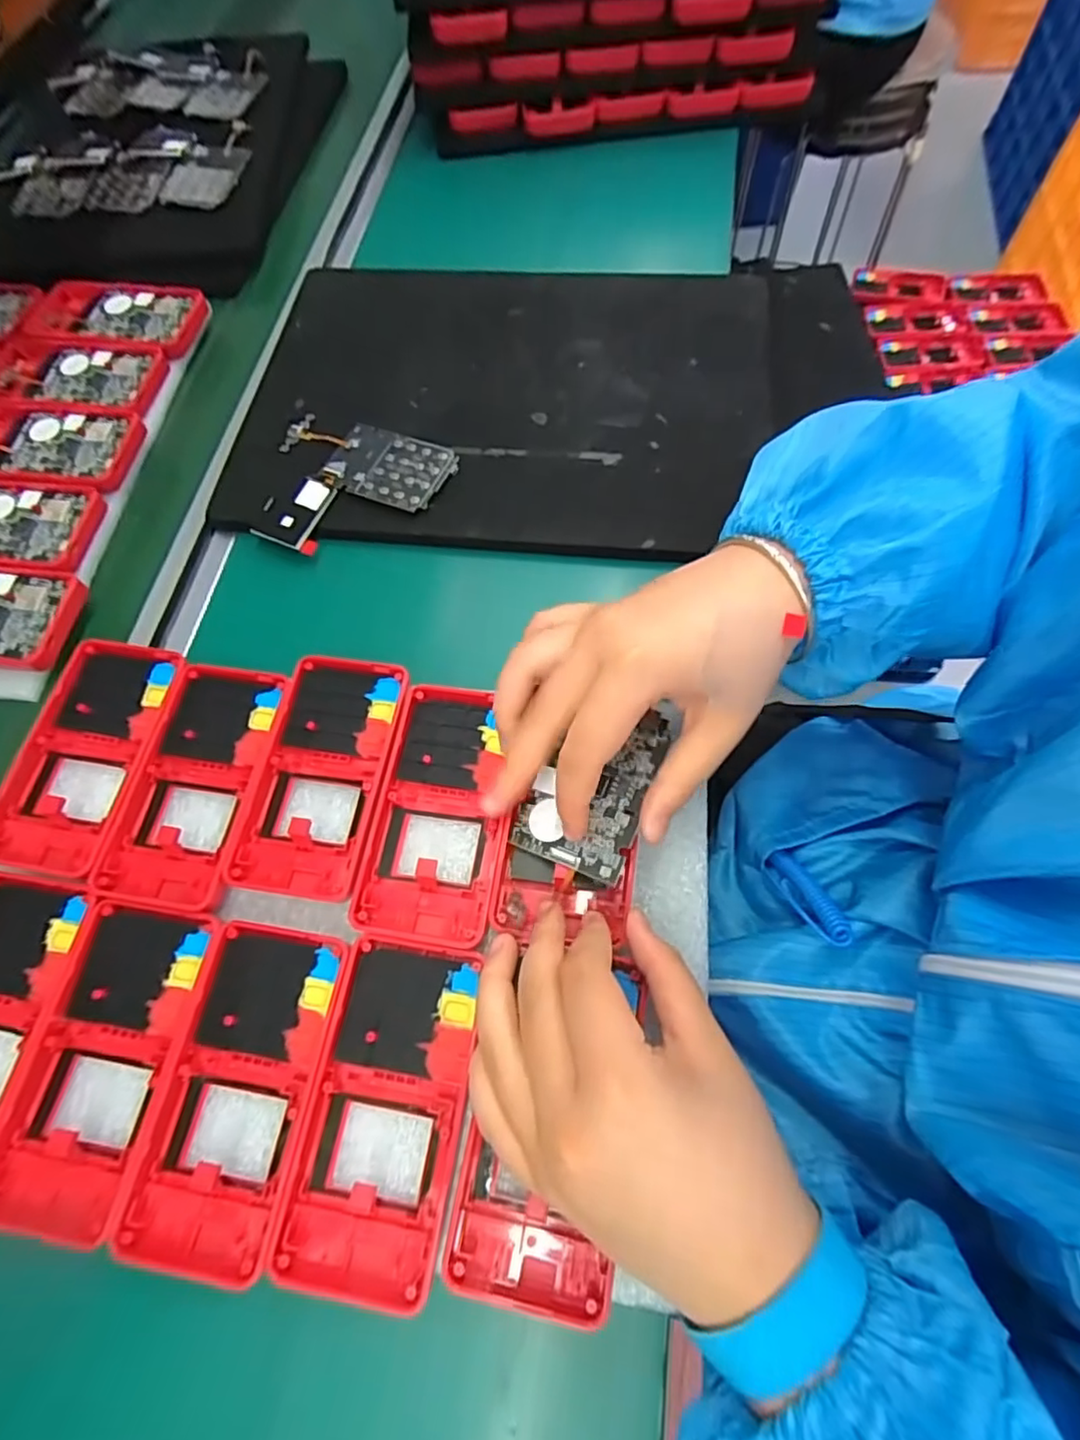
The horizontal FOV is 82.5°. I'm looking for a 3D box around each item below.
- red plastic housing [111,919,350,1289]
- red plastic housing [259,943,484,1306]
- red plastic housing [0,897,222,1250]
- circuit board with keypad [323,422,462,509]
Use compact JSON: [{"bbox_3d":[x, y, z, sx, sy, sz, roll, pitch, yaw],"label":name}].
[{"bbox_3d":[-0.123,0.151,0.255,0.059,0.009,0.121,8,68,6],"label":"red plastic housing"},{"bbox_3d":[-0.062,0.154,0.248,0.060,0.012,0.120,7,68,5],"label":"red plastic housing"},{"bbox_3d":[-0.185,0.142,0.262,0.062,0.011,0.121,7,68,5],"label":"red plastic housing"},{"bbox_3d":[-0.095,-0.160,0.389,0.078,0.005,0.053,21,70,11],"label":"circuit board with keypad"}]

